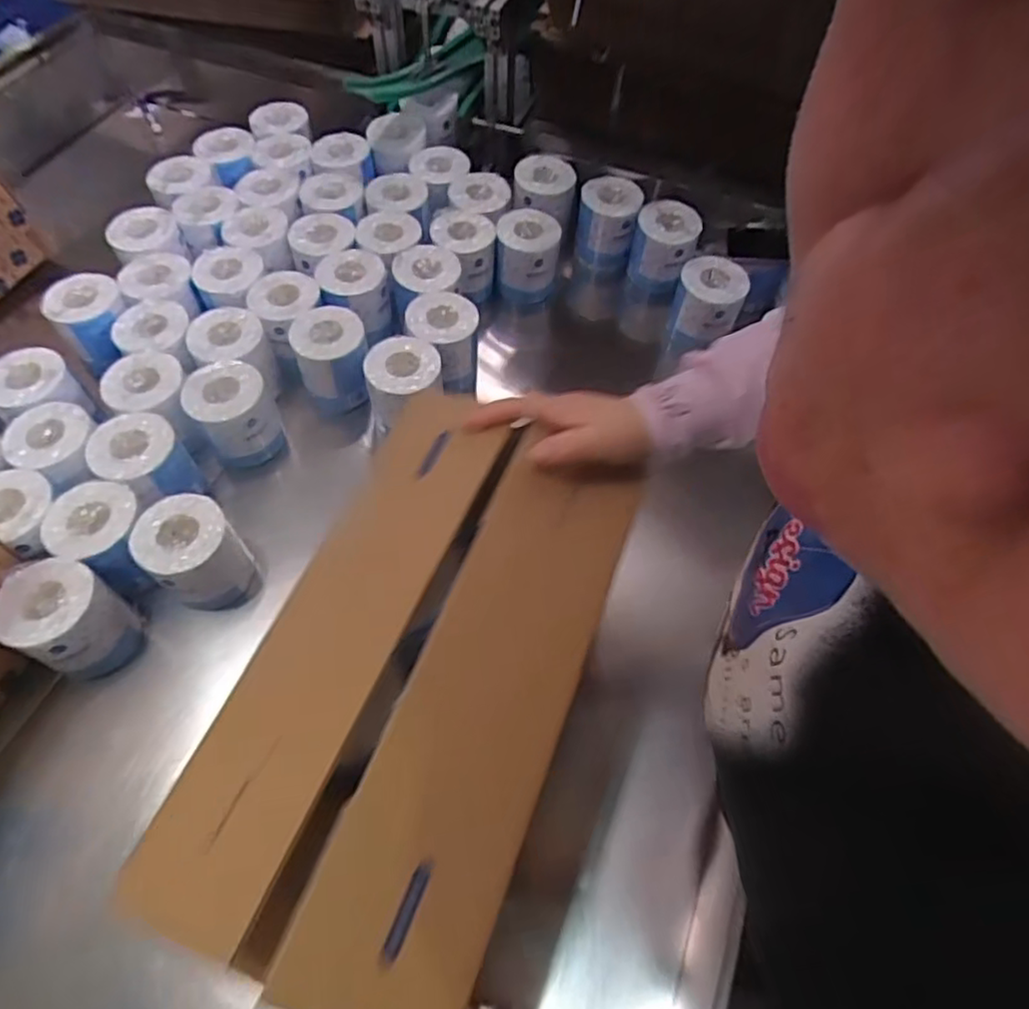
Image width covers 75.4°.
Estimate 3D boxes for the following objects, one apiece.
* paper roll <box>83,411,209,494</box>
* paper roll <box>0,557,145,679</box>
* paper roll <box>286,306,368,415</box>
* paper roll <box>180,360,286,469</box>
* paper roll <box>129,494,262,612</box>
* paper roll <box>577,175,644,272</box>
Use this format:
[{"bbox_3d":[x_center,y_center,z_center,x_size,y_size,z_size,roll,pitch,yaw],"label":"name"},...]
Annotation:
[{"bbox_3d":[-0.460,-0.045,0.839,0.091,0.111,0.095,1,58,-2],"label":"paper roll"},{"bbox_3d":[-0.487,0.130,0.737,0.091,0.122,0.093,1,58,-2],"label":"paper roll"},{"bbox_3d":[-0.264,-0.213,0.981,0.103,0.113,0.112,-12,59,-10],"label":"paper roll"},{"bbox_3d":[-0.381,-0.124,0.909,0.098,0.124,0.097,1,58,-2],"label":"paper roll"},{"bbox_3d":[-0.375,0.061,0.792,0.102,0.127,0.101,-37,66,-22],"label":"paper roll"},{"bbox_3d":[0.171,-0.515,1.226,0.106,0.112,0.115,9,58,3],"label":"paper roll"}]

